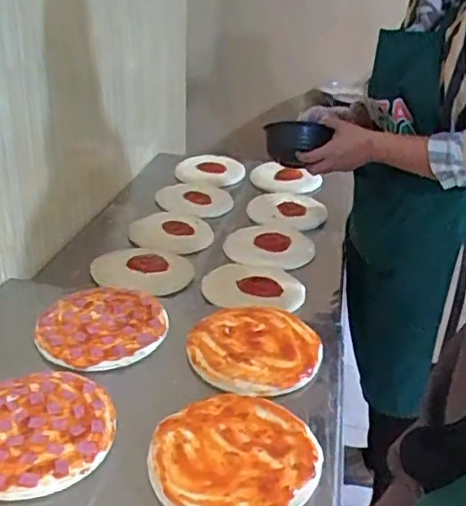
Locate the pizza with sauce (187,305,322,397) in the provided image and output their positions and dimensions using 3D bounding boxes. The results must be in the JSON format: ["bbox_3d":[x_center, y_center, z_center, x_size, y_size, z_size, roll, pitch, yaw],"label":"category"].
[{"bbox_3d":[0.035,0.143,0.915,0.189,0.021,0.193,2,27,-1],"label":"pizza with sauce"}]

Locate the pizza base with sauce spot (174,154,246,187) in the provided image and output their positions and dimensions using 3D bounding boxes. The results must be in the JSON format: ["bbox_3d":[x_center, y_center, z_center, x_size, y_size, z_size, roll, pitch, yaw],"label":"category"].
[{"bbox_3d":[-0.069,-0.248,1.740,0.214,0.018,0.212,0,33,-20],"label":"pizza base with sauce spot"}]

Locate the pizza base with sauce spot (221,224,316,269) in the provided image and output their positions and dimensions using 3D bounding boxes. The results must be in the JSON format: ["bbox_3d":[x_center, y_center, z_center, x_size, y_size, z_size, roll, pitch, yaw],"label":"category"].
[{"bbox_3d":[0.085,-0.014,1.368,0.202,0.019,0.216,4,27,-3],"label":"pizza base with sauce spot"}]

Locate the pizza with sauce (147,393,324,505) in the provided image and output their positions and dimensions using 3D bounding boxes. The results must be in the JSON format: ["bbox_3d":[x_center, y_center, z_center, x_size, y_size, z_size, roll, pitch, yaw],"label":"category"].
[{"bbox_3d":[0.001,0.245,0.729,0.197,0.022,0.189,2,27,-1],"label":"pizza with sauce"}]

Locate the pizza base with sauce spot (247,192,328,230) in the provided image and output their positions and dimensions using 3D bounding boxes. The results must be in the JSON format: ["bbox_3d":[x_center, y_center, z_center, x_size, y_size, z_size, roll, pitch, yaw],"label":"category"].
[{"bbox_3d":[0.148,-0.114,1.575,0.223,0.013,0.205,-3,31,-19],"label":"pizza base with sauce spot"}]

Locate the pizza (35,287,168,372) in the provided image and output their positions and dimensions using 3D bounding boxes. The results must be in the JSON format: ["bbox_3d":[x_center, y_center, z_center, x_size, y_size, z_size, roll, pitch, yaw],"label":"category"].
[{"bbox_3d":[-0.206,0.112,0.944,0.196,0.022,0.178,-14,32,-30],"label":"pizza"}]

